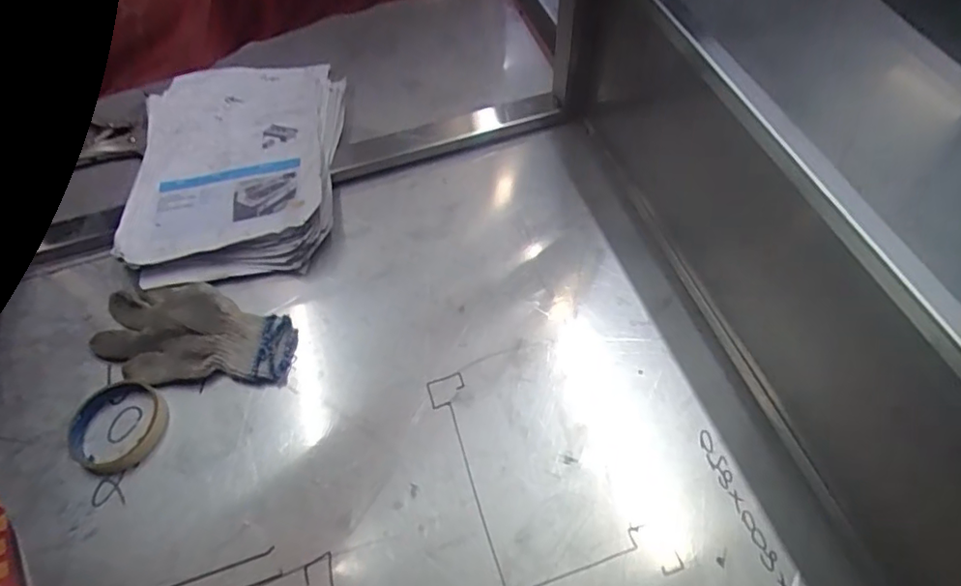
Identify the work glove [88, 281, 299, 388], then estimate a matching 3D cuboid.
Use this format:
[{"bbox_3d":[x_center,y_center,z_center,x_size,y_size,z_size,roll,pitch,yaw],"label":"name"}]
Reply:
[{"bbox_3d":[-0.297,0.041,0.593,0.209,0.025,0.108,4,59,4],"label":"work glove"}]

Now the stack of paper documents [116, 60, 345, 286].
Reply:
[{"bbox_3d":[-0.305,-0.170,0.713,0.250,0.037,0.360,-3,59,0],"label":"stack of paper documents"}]

